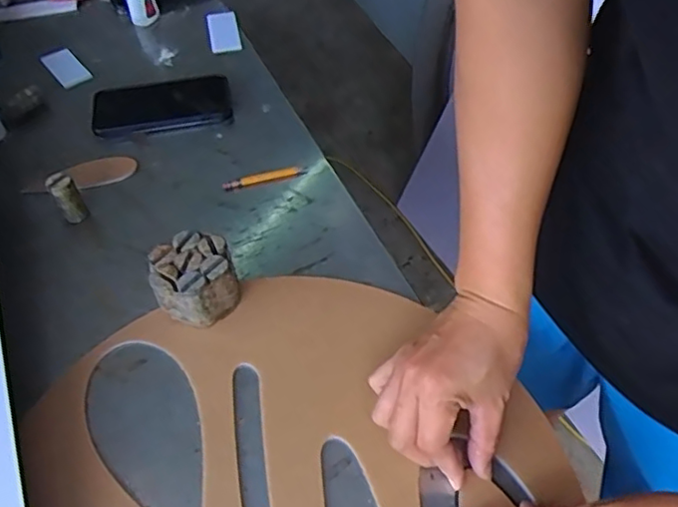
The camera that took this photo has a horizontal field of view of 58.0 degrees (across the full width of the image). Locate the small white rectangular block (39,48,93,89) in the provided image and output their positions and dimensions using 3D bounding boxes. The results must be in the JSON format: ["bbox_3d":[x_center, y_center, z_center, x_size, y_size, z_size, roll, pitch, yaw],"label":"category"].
[{"bbox_3d":[-0.362,-0.247,0.811,0.039,0.010,0.075,-35,66,-17],"label":"small white rectangular block"}]

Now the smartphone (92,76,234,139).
[{"bbox_3d":[-0.213,-0.179,0.743,0.161,0.014,0.082,-10,52,-7],"label":"smartphone"}]

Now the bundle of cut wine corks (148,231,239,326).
[{"bbox_3d":[-0.130,0.024,0.555,0.069,0.055,0.071,-19,54,-13],"label":"bundle of cut wine corks"}]

